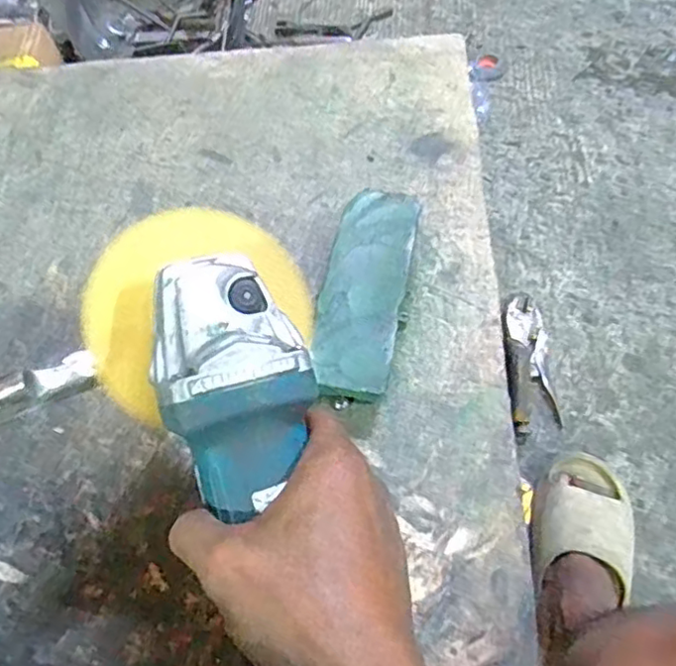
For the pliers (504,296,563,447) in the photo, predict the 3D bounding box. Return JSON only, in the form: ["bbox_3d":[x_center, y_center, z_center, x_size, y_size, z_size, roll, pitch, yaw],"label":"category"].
[{"bbox_3d":[0.276,0.039,0.916,0.071,0.031,0.226,-4,61,4],"label":"pliers"}]

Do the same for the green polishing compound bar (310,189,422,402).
[{"bbox_3d":[0.021,-0.031,0.487,0.062,0.032,0.180,9,63,10],"label":"green polishing compound bar"}]

